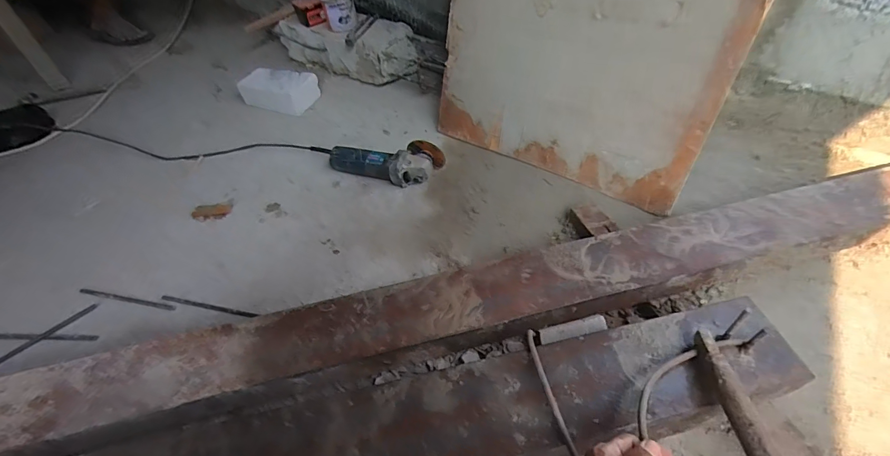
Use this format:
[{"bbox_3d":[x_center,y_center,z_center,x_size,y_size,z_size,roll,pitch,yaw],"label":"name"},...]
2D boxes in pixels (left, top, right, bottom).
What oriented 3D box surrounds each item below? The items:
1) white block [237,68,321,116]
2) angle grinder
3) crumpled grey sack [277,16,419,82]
[{"bbox_3d":[-0.505,-0.426,1.277,0.206,0.089,0.146,14,50,16],"label":"white block"},{"bbox_3d":[-0.148,-0.154,1.007,0.274,0.074,0.090,6,49,10],"label":"angle grinder"},{"bbox_3d":[-0.335,-0.602,1.381,0.572,0.157,0.147,23,54,23],"label":"crumpled grey sack"}]

